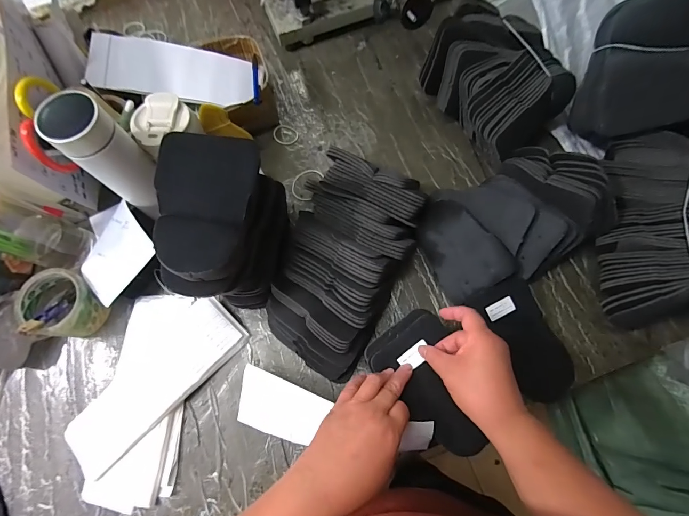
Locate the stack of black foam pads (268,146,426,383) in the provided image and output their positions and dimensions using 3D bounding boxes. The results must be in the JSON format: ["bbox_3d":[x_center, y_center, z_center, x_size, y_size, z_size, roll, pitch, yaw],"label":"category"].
[{"bbox_3d":[-0.005,0.003,0.481,0.170,0.096,0.291,25,76,7],"label":"stack of black foam pads"}]

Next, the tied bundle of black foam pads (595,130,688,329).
[{"bbox_3d":[0.423,-0.043,0.419,0.148,0.115,0.232,0,73,1],"label":"tied bundle of black foam pads"}]

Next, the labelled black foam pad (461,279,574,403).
[{"bbox_3d":[0.254,0.111,0.470,0.095,0.018,0.165,-22,78,-8],"label":"labelled black foam pad"}]

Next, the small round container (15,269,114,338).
[{"bbox_3d":[-0.402,0.066,0.484,0.085,0.066,0.087,0,74,0],"label":"small round container"}]

